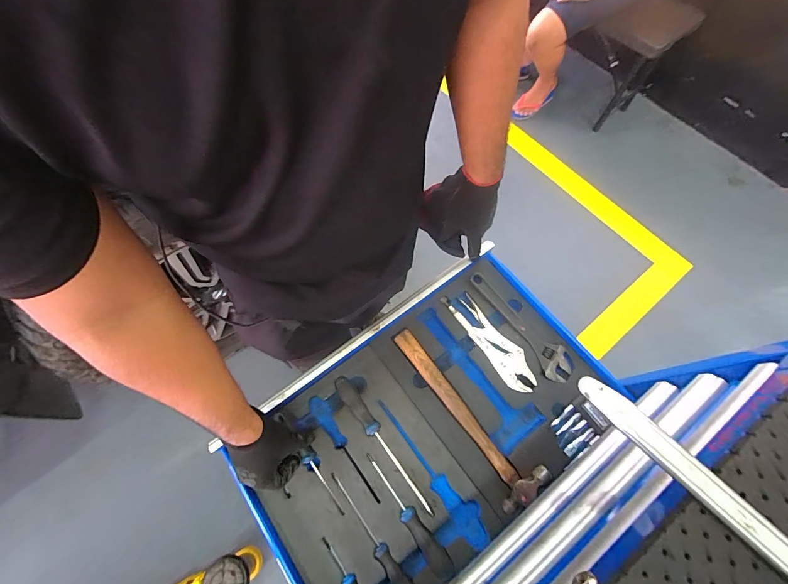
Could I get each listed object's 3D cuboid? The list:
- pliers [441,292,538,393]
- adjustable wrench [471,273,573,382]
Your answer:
[{"bbox_3d":[0.176,0.085,0.638,0.053,0.015,0.214,-34,74,-8],"label":"pliers"},{"bbox_3d":[0.237,0.055,0.646,0.056,0.010,0.241,-33,73,-8],"label":"adjustable wrench"}]

